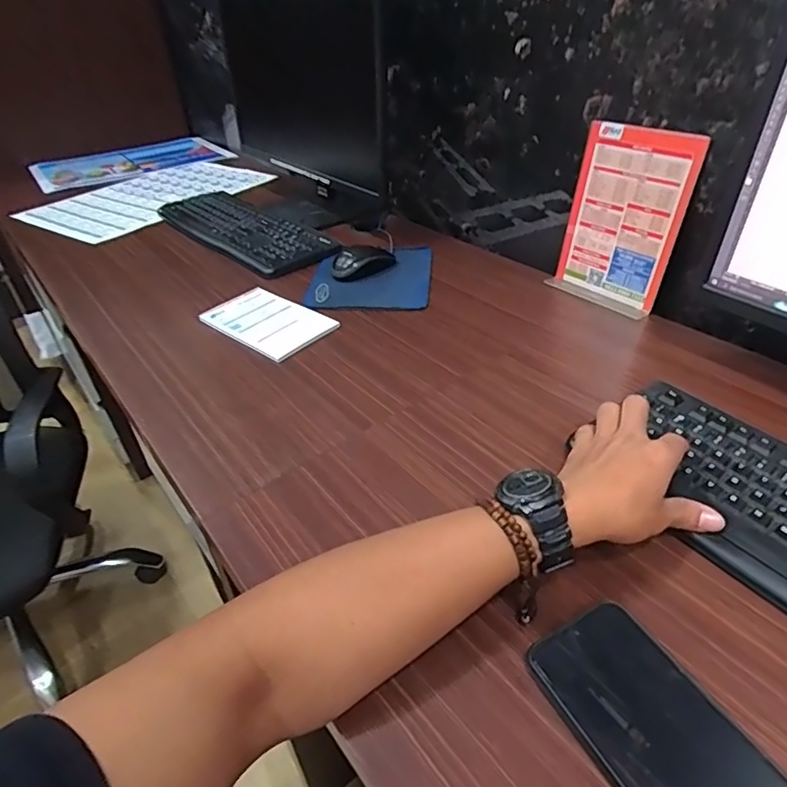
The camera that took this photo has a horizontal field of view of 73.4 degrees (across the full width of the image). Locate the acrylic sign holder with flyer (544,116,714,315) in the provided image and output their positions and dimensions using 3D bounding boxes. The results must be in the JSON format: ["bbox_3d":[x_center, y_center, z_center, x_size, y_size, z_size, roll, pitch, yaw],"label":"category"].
[{"bbox_3d":[0.294,-0.221,0.684,0.144,0.211,0.053,30,49,35],"label":"acrylic sign holder with flyer"}]

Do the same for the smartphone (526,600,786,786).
[{"bbox_3d":[0.157,0.199,0.299,0.079,0.013,0.161,-20,41,-20],"label":"smartphone"}]

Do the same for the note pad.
[{"bbox_3d":[-0.170,-0.100,0.702,0.179,0.007,0.109,27,48,33],"label":"note pad"}]

